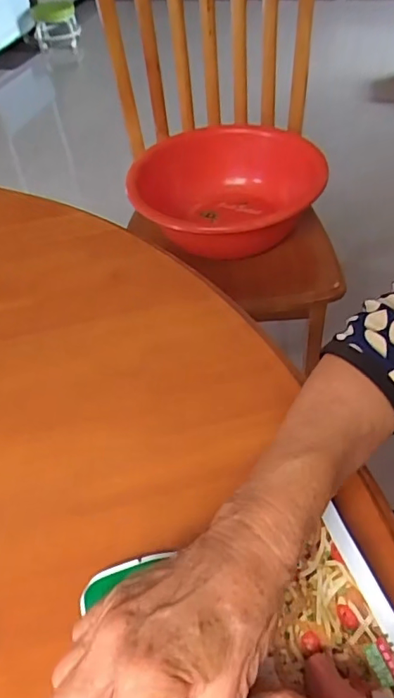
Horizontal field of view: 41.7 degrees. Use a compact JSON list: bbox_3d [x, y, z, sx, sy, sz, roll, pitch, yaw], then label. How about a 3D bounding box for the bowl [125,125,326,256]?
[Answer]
[{"bbox_3d":[0.057,-0.284,0.982,0.309,0.132,0.319,-3,49,4],"label":"bowl"}]

